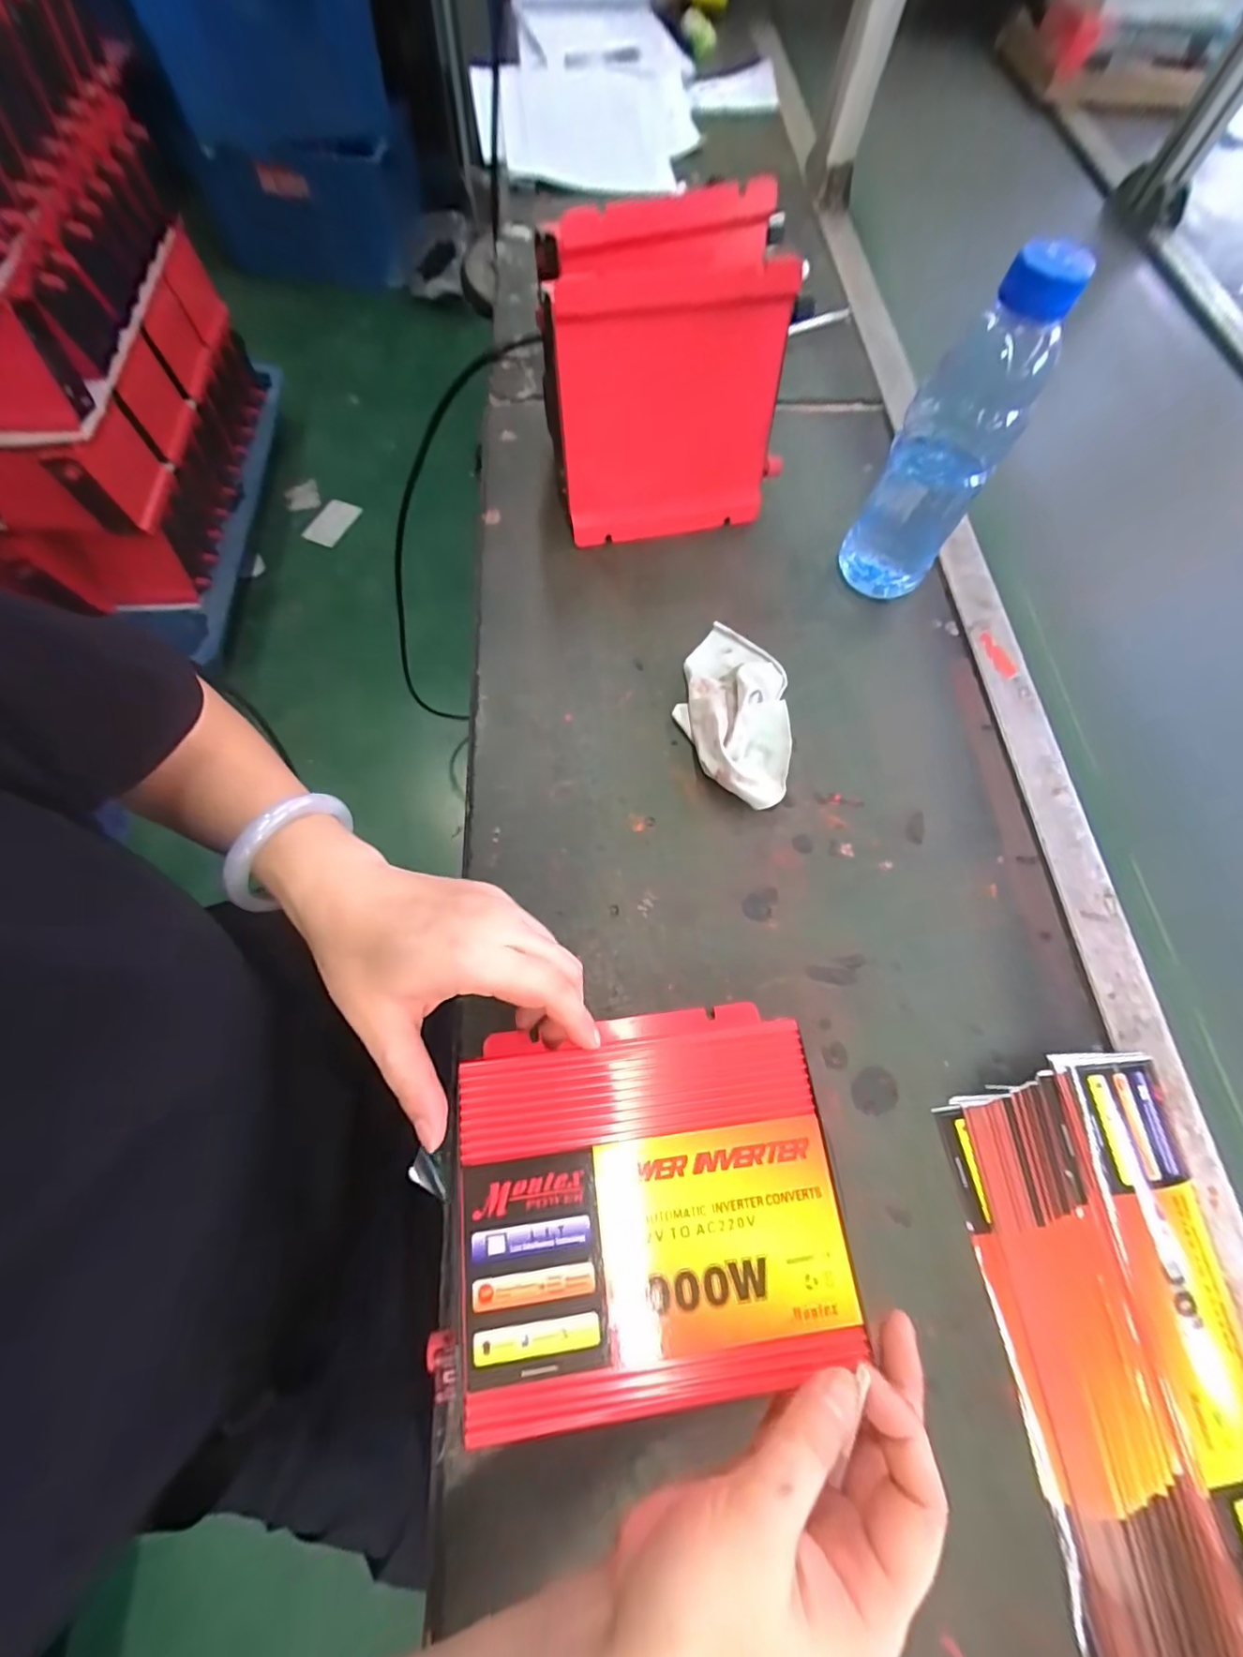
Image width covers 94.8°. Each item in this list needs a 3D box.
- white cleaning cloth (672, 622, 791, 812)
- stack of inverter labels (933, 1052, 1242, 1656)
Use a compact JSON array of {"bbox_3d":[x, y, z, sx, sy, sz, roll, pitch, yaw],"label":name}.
[{"bbox_3d":[0.084,-0.088,0.427,0.079,0.030,0.152,4,67,1],"label":"white cleaning cloth"},{"bbox_3d":[0.263,0.298,0.268,0.128,0.036,0.354,-3,67,-2],"label":"stack of inverter labels"}]

